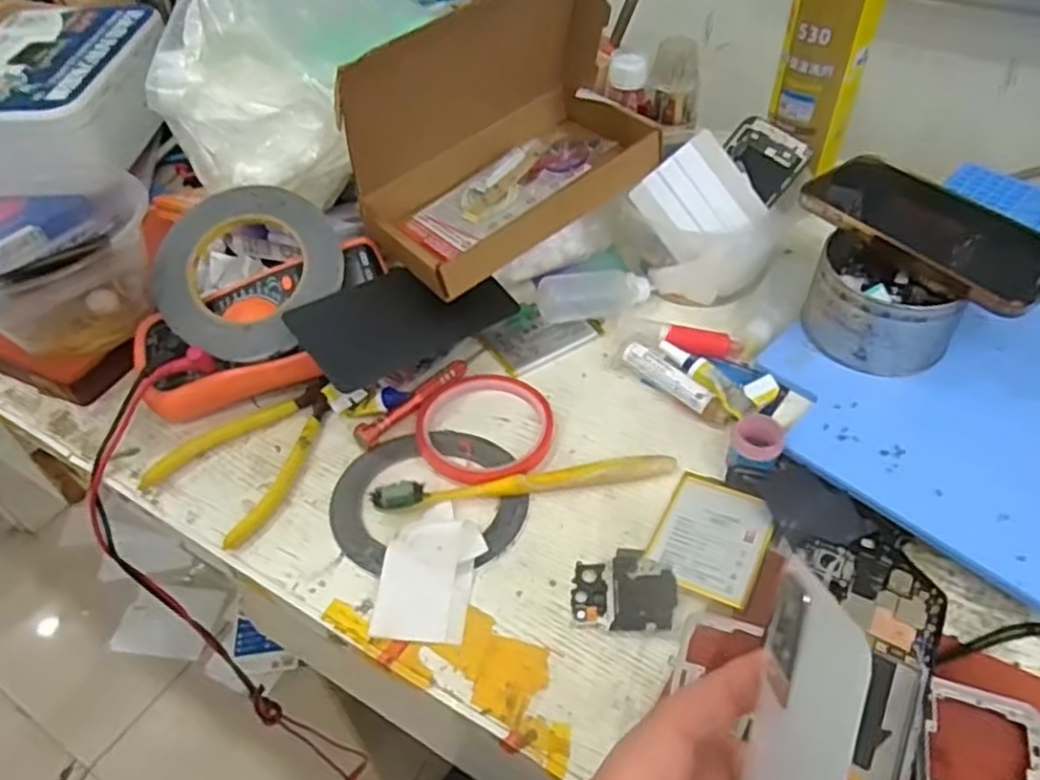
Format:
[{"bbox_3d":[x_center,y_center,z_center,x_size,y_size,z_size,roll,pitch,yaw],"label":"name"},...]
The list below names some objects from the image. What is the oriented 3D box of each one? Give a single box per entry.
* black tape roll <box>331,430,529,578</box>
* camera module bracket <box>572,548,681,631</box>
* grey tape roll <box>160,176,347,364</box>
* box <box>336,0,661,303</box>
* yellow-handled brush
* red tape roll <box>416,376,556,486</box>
[{"bbox_3d":[-0.058,0.066,0.460,0.116,0.005,0.106,-2,46,2],"label":"black tape roll"},{"bbox_3d":[0.058,0.110,0.411,0.055,0.006,0.048,3,47,6],"label":"camera module bracket"},{"bbox_3d":[-0.186,-0.085,0.504,0.118,0.019,0.126,-1,70,4],"label":"grey tape roll"},{"bbox_3d":[-0.014,-0.186,0.503,0.210,0.147,0.117,-30,52,-23],"label":"box"},{"bbox_3d":[0.004,0.054,0.452,0.183,0.024,0.013,-8,47,-5],"label":"yellow-handled brush"},{"bbox_3d":[-0.024,0.022,0.488,0.095,0.010,0.087,-2,46,2],"label":"red tape roll"}]

